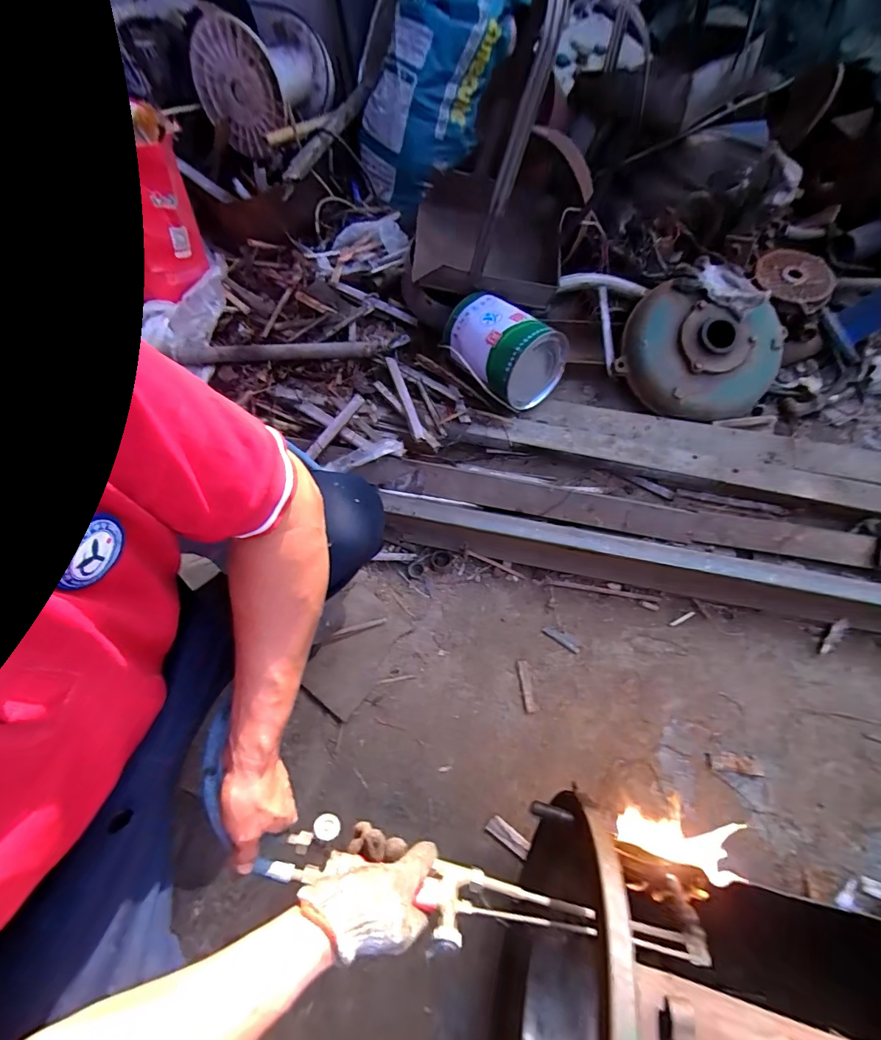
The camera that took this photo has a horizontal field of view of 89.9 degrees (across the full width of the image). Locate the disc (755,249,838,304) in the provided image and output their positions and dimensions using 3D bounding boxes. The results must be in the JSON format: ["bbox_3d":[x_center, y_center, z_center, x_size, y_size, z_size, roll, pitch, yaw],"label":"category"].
[{"bbox_3d":[0.785,-0.549,0.984,0.155,0.037,0.160,0,66,0],"label":"disc"}]

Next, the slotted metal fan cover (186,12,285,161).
[{"bbox_3d":[-0.459,-0.978,1.007,0.239,0.227,0.029,16,55,18],"label":"slotted metal fan cover"}]

